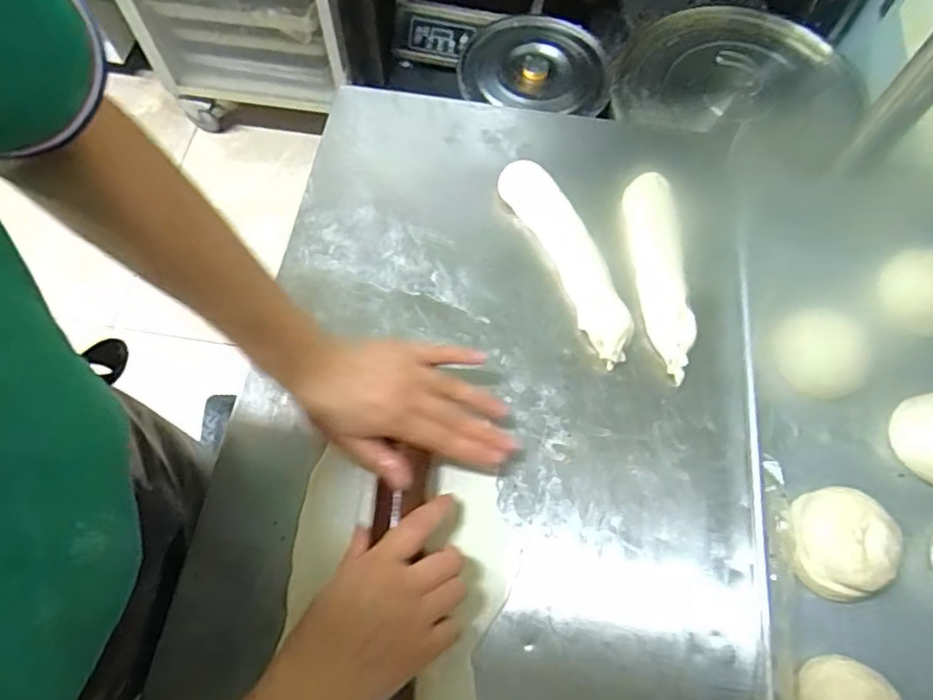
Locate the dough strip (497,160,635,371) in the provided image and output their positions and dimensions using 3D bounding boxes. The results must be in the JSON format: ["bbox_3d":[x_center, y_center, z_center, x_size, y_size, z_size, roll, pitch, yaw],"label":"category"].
[{"bbox_3d":[0.092,-0.086,0.551,0.046,0.022,0.211,-23,69,-10],"label":"dough strip"}]

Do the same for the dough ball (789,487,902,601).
[{"bbox_3d":[0.266,0.137,0.442,0.071,0.039,0.069,0,67,0],"label":"dough ball"}]

